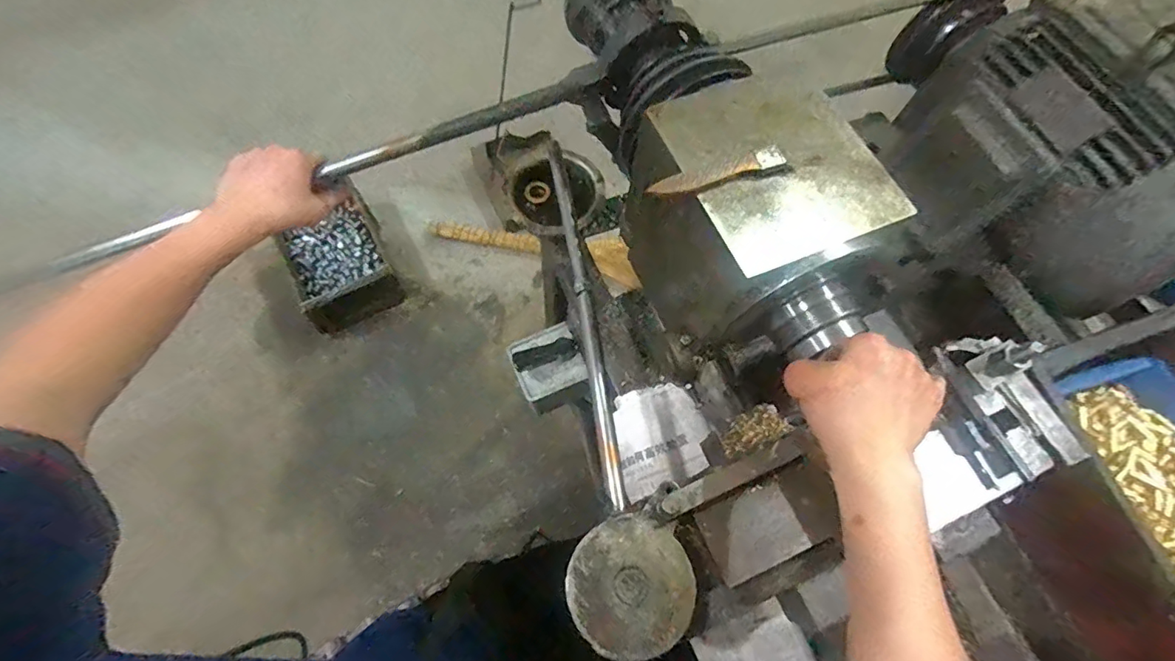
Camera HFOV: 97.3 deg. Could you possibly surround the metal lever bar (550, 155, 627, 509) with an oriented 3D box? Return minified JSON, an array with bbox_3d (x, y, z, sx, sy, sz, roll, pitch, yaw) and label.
[{"bbox_3d":[-0.004,-0.024,0.520,0.014,0.017,0.391,-7,68,-6],"label":"metal lever bar"}]

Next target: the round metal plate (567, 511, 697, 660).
[{"bbox_3d":[0.035,0.201,0.408,0.096,0.009,0.097,1,67,-3],"label":"round metal plate"}]

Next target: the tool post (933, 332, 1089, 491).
[{"bbox_3d":[0.333,0.059,0.410,0.065,0.075,0.118,-21,70,-12],"label":"tool post"}]

